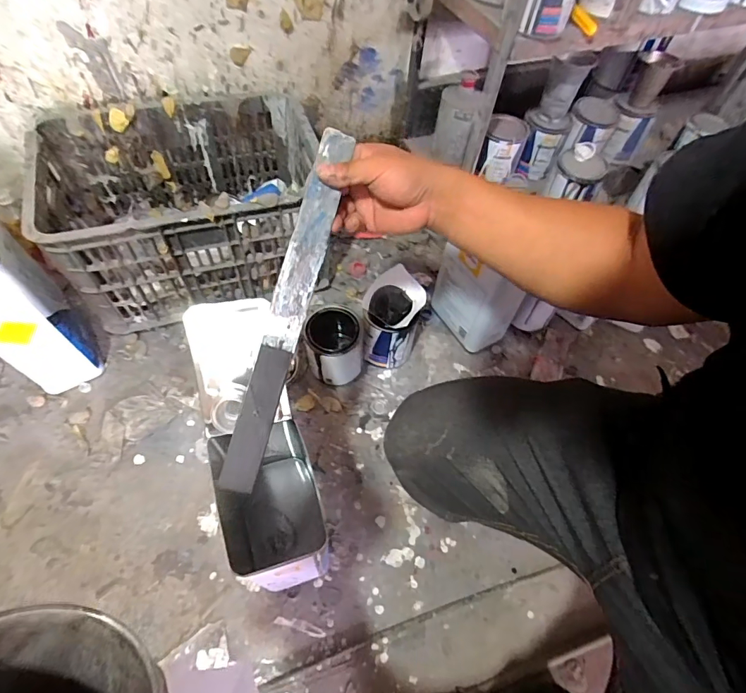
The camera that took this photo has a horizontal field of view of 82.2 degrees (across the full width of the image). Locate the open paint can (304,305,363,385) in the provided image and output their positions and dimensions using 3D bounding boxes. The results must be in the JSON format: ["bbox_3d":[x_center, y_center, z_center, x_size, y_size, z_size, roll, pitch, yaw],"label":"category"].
[{"bbox_3d":[-0.069,-0.003,0.813,0.097,0.129,0.103,2,59,-3],"label":"open paint can"}]

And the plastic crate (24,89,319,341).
[{"bbox_3d":[-0.352,-0.283,0.852,0.460,0.242,0.345,-14,61,-12],"label":"plastic crate"}]

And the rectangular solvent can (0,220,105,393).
[{"bbox_3d":[-0.597,-0.071,0.721,0.113,0.339,0.167,-28,65,-19],"label":"rectangular solvent can"}]

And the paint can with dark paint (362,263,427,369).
[{"bbox_3d":[0.039,-0.053,0.838,0.099,0.150,0.126,17,59,6],"label":"paint can with dark paint"}]

